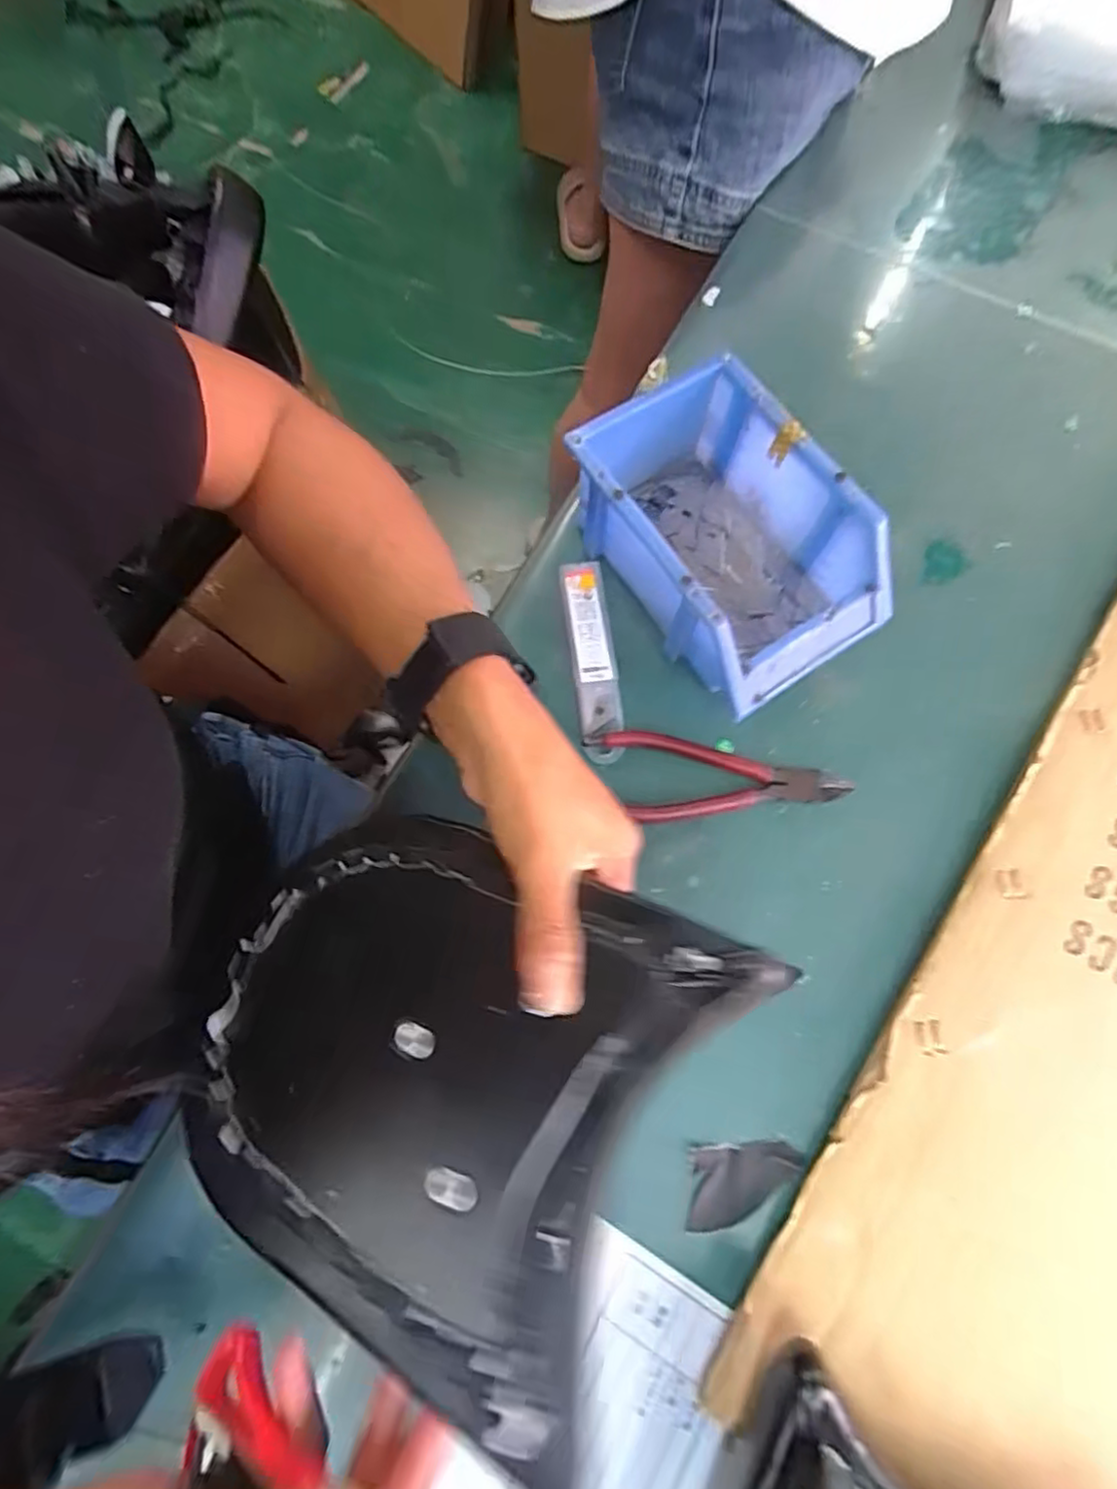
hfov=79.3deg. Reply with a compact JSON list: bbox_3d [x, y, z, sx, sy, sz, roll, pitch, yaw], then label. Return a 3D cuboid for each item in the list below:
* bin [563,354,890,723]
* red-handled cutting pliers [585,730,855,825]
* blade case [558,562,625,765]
[{"bbox_3d":[0.098,-0.123,0.404,0.117,0.080,0.190,-32,76,-9],"label":"bin"},{"bbox_3d":[0.093,0.022,0.392,0.147,0.012,0.052,3,73,1],"label":"red-handled cutting pliers"},{"bbox_3d":[0.021,-0.052,0.412,0.026,0.016,0.125,-6,73,-2],"label":"blade case"}]

